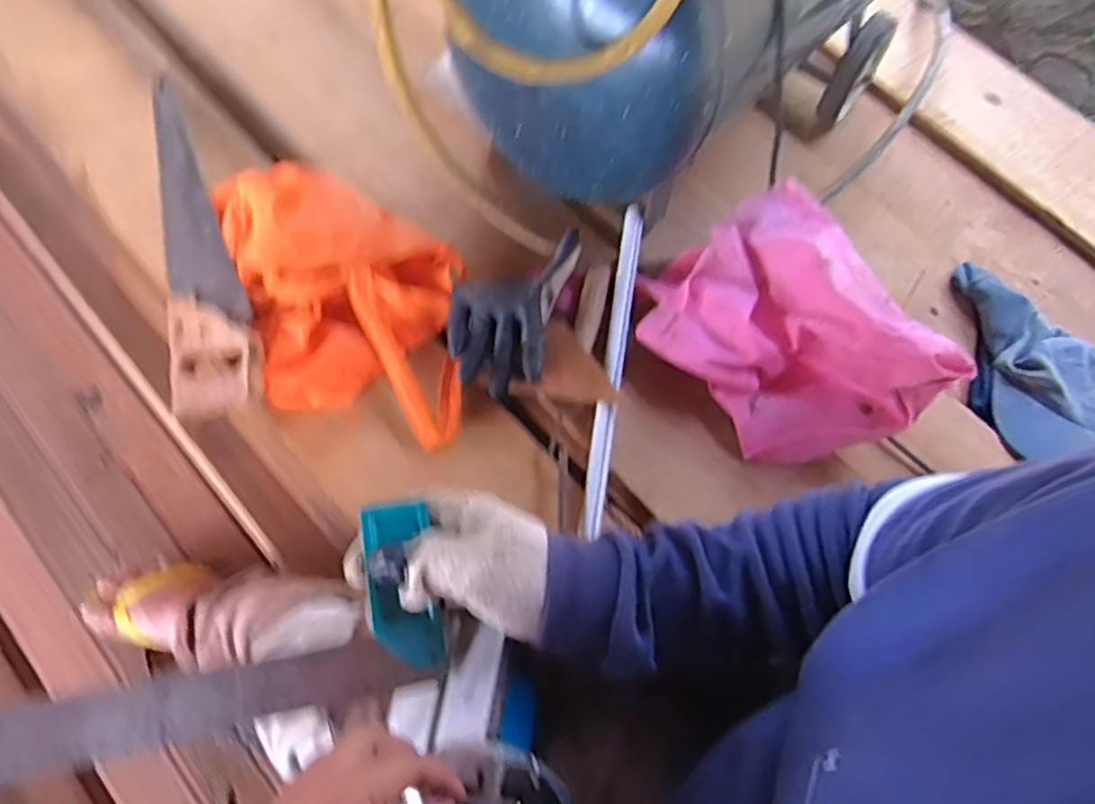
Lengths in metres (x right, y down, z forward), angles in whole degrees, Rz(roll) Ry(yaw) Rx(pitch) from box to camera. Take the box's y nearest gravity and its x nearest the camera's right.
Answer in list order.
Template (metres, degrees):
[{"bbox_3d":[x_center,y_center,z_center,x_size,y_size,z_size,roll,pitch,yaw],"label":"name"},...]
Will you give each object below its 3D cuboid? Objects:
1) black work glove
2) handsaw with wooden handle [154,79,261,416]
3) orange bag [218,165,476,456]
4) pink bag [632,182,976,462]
[{"bbox_3d":[-0.042,-0.098,0.700,0.112,0.058,0.167,16,67,4],"label":"black work glove"},{"bbox_3d":[-0.385,-0.199,0.761,0.094,0.022,0.483,-21,65,5],"label":"handsaw with wooden handle"},{"bbox_3d":[-0.201,-0.117,0.714,0.220,0.072,0.358,-20,69,-11],"label":"orange bag"},{"bbox_3d":[0.230,-0.079,0.680,0.230,0.119,0.276,-21,70,-11],"label":"pink bag"}]

